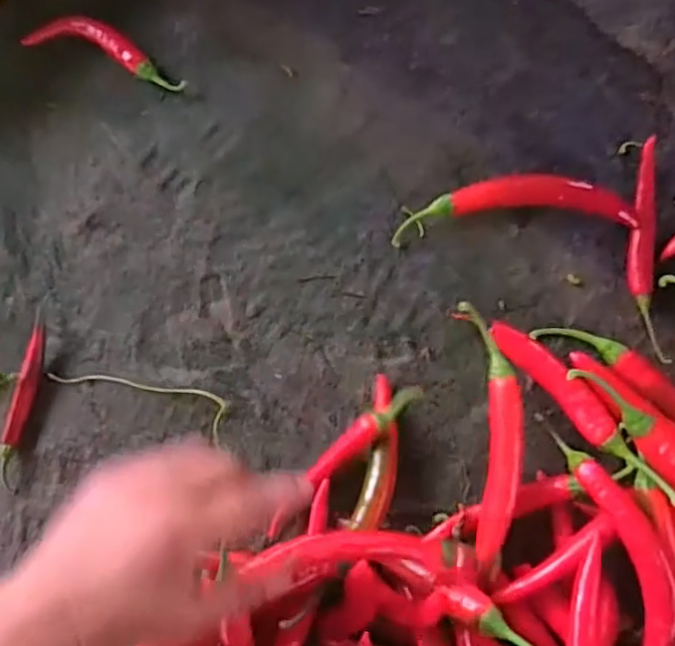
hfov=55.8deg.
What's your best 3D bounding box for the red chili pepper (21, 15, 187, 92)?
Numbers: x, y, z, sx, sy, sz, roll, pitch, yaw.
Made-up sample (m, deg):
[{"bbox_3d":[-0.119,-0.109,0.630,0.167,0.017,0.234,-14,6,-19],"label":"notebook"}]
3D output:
[{"bbox_3d":[-0.176,-0.209,0.484,0.141,0.022,0.029,22,89,7],"label":"red chili pepper"}]

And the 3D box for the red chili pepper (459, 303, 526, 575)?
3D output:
[{"bbox_3d":[0.099,0.070,0.396,0.030,0.018,0.162,-2,86,6],"label":"red chili pepper"}]

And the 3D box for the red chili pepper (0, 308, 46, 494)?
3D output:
[{"bbox_3d":[-0.236,0.059,0.479,0.015,0.013,0.131,12,88,7],"label":"red chili pepper"}]

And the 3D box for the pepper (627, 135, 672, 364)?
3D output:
[{"bbox_3d":[0.195,-0.046,0.398,0.019,0.012,0.136,1,87,6],"label":"pepper"}]

